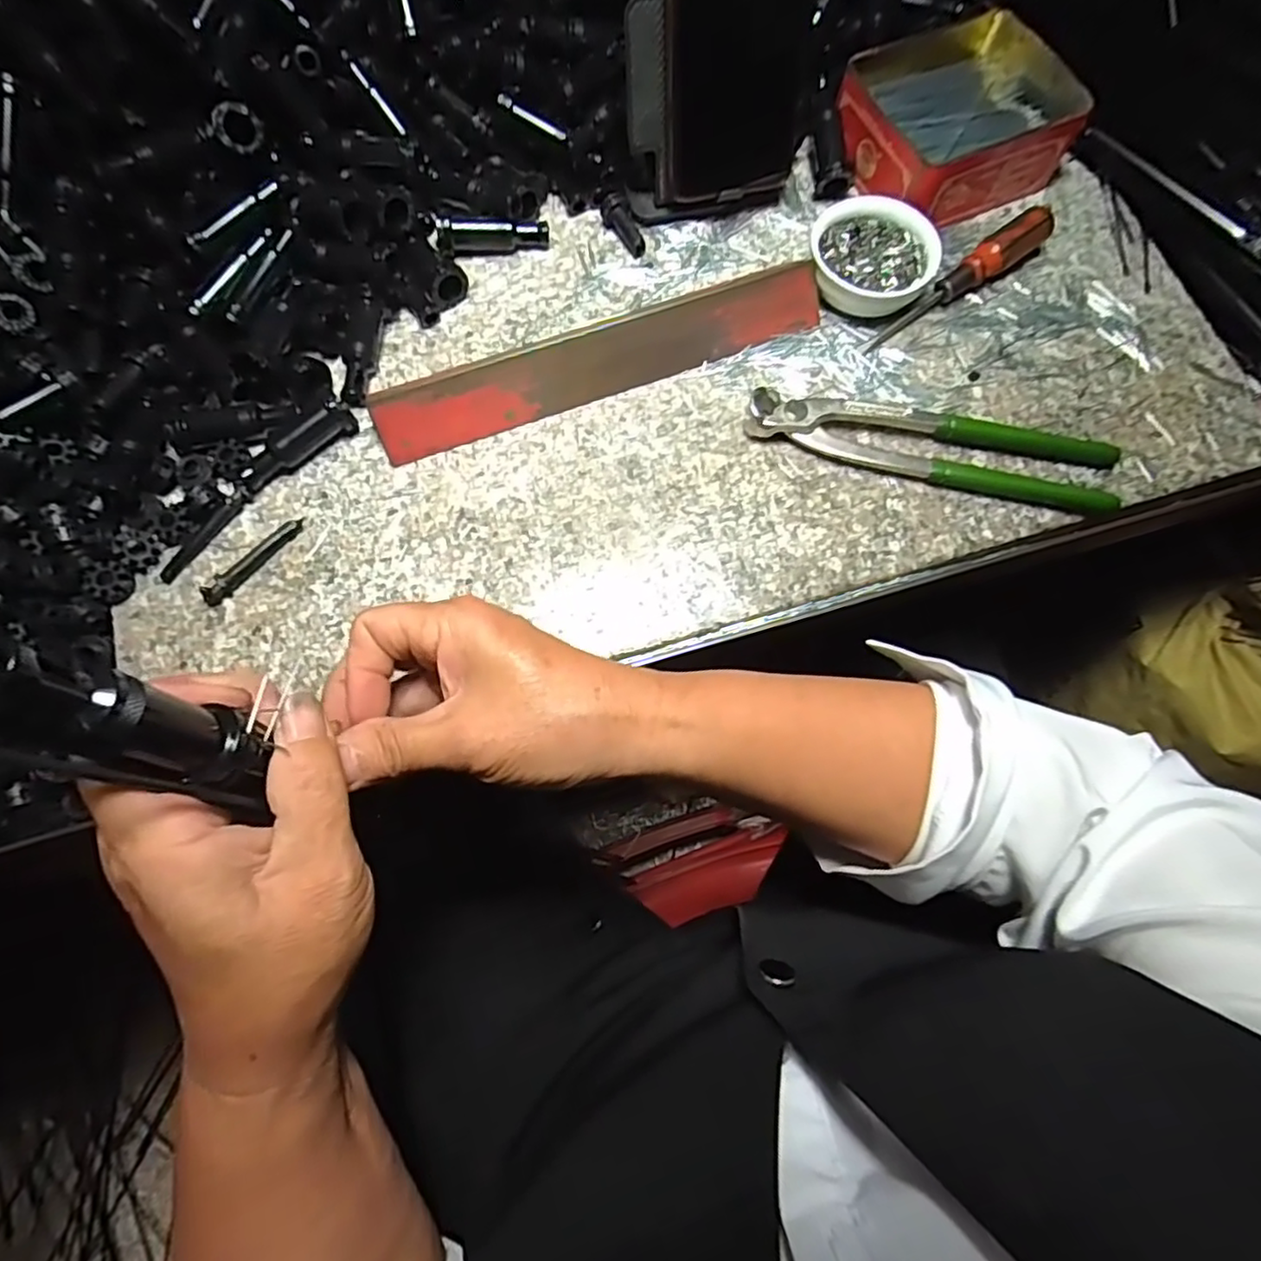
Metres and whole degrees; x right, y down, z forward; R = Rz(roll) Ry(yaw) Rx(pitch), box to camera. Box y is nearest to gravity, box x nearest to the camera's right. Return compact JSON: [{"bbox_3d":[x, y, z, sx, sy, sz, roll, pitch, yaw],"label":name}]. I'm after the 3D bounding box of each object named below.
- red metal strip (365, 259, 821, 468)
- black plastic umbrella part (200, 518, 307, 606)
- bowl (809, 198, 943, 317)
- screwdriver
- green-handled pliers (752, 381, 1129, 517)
[{"bbox_3d":[-0.013,-0.150,0.373,0.255,0.038,0.007,-21,33,-7],"label":"red metal strip"},{"bbox_3d":[-0.194,-0.036,0.345,0.010,0.009,0.060,38,76,11],"label":"black plastic umbrella part"},{"bbox_3d":[0.140,-0.217,0.392,0.069,0.022,0.065,0,72,0],"label":"bowl"},{"bbox_3d":[0.193,-0.204,0.393,0.136,0.025,0.019,-38,76,-11],"label":"screwdriver"},{"bbox_3d":[0.162,-0.101,0.363,0.194,0.016,0.042,10,72,3],"label":"green-handled pliers"}]

